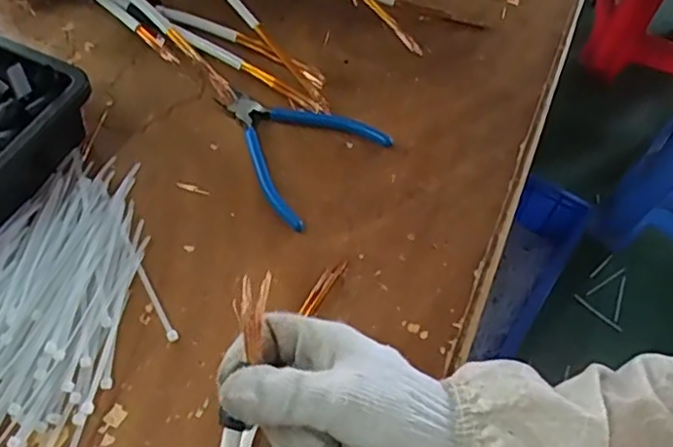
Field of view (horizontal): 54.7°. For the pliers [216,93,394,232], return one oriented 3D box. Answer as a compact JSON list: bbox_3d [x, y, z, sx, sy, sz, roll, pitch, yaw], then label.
[{"bbox_3d":[-0.040,-0.070,0.531,0.129,0.012,0.114,38,63,19],"label":"pliers"}]

